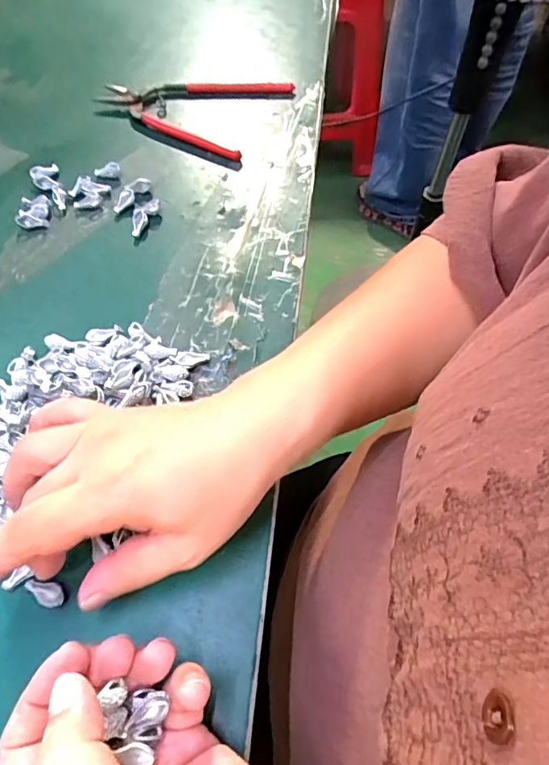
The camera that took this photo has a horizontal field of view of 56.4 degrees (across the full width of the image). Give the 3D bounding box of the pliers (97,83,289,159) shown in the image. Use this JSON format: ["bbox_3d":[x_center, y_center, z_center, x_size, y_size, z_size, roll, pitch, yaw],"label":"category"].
[{"bbox_3d":[-0.074,-0.248,0.451,0.145,0.012,0.106,22,62,13],"label":"pliers"}]

